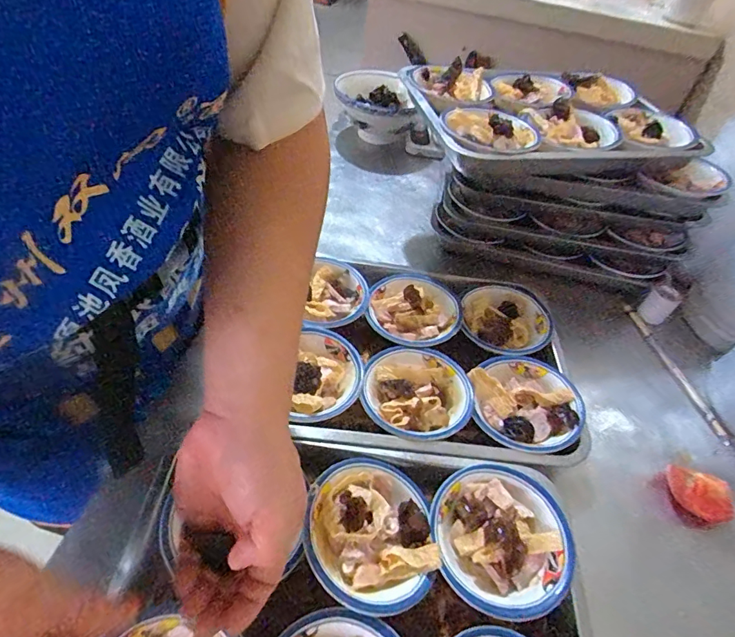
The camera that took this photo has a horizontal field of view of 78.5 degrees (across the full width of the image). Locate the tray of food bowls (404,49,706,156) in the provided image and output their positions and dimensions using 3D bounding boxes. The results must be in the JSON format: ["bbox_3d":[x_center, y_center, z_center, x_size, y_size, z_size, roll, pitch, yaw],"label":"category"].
[{"bbox_3d":[0.262,-0.308,0.649,0.400,0.047,0.293,1,47,-8],"label":"tray of food bowls"}]

